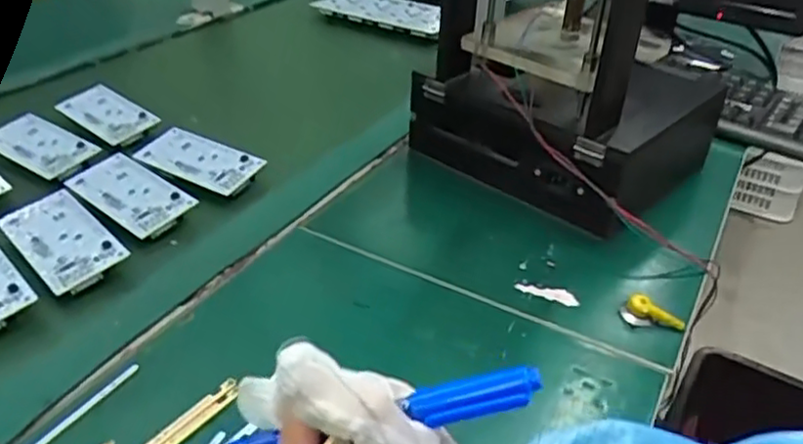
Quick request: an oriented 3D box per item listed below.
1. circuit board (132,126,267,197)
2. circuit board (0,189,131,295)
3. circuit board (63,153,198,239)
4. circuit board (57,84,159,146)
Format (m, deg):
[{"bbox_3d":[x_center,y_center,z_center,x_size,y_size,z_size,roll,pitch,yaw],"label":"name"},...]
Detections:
[{"bbox_3d":[-0.174,-0.052,0.576,0.102,0.012,0.050,21,53,20],"label":"circuit board"},{"bbox_3d":[-0.244,0.012,0.485,0.104,0.008,0.052,34,58,32],"label":"circuit board"},{"bbox_3d":[-0.216,-0.023,0.534,0.104,0.010,0.052,28,56,26],"label":"circuit board"},{"bbox_3d":[-0.277,-0.102,0.633,0.098,0.006,0.051,29,58,27],"label":"circuit board"}]

